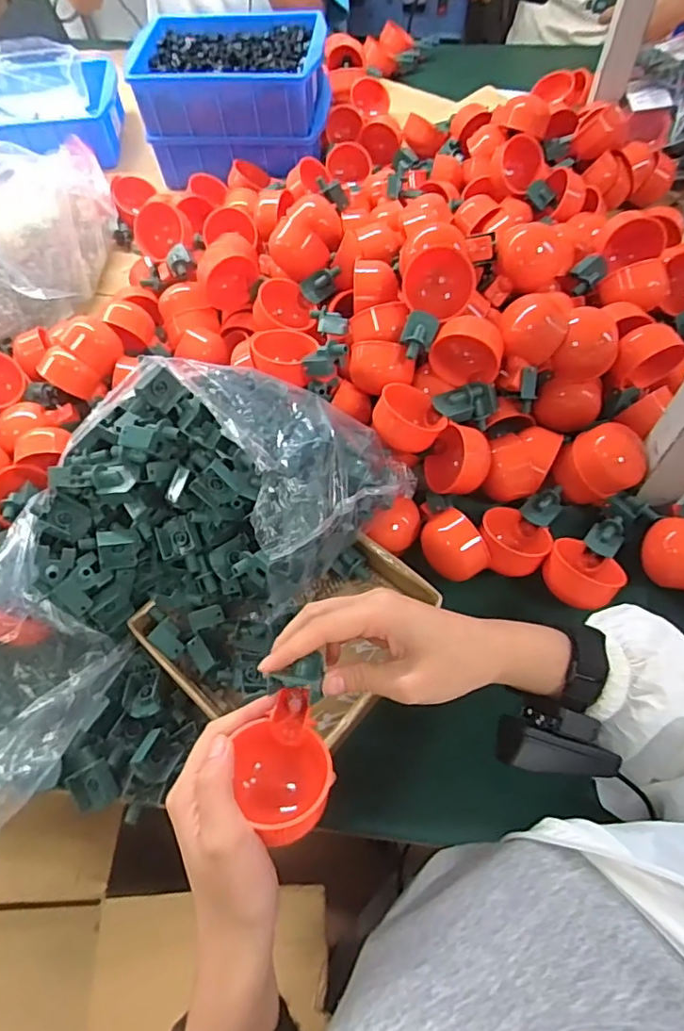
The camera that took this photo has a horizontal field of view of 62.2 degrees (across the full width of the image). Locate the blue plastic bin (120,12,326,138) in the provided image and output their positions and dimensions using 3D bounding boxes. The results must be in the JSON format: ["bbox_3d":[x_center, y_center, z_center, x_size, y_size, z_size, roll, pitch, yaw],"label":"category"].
[{"bbox_3d":[-0.148,-0.607,0.777,0.248,0.071,0.178,4,61,4],"label":"blue plastic bin"}]

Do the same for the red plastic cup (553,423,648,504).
[{"bbox_3d":[0.235,-0.047,0.518,0.074,0.048,0.056,-10,61,-3],"label":"red plastic cup"}]

